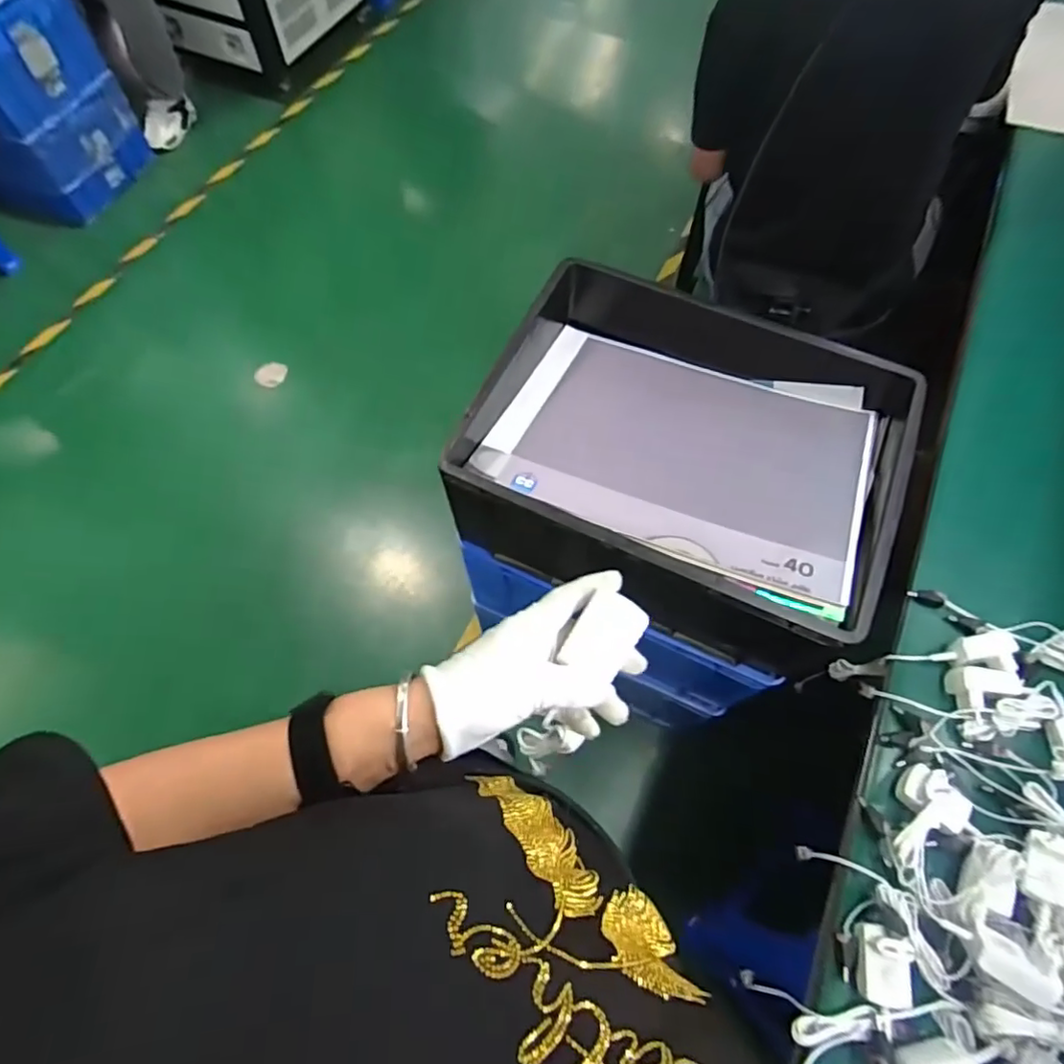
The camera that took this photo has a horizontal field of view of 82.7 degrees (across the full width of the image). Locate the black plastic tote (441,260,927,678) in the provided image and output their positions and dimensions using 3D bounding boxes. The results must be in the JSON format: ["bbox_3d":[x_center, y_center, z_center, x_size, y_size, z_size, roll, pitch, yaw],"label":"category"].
[{"bbox_3d":[0.213,-0.119,0.880,0.533,0.226,0.463,24,67,10],"label":"black plastic tote"}]

